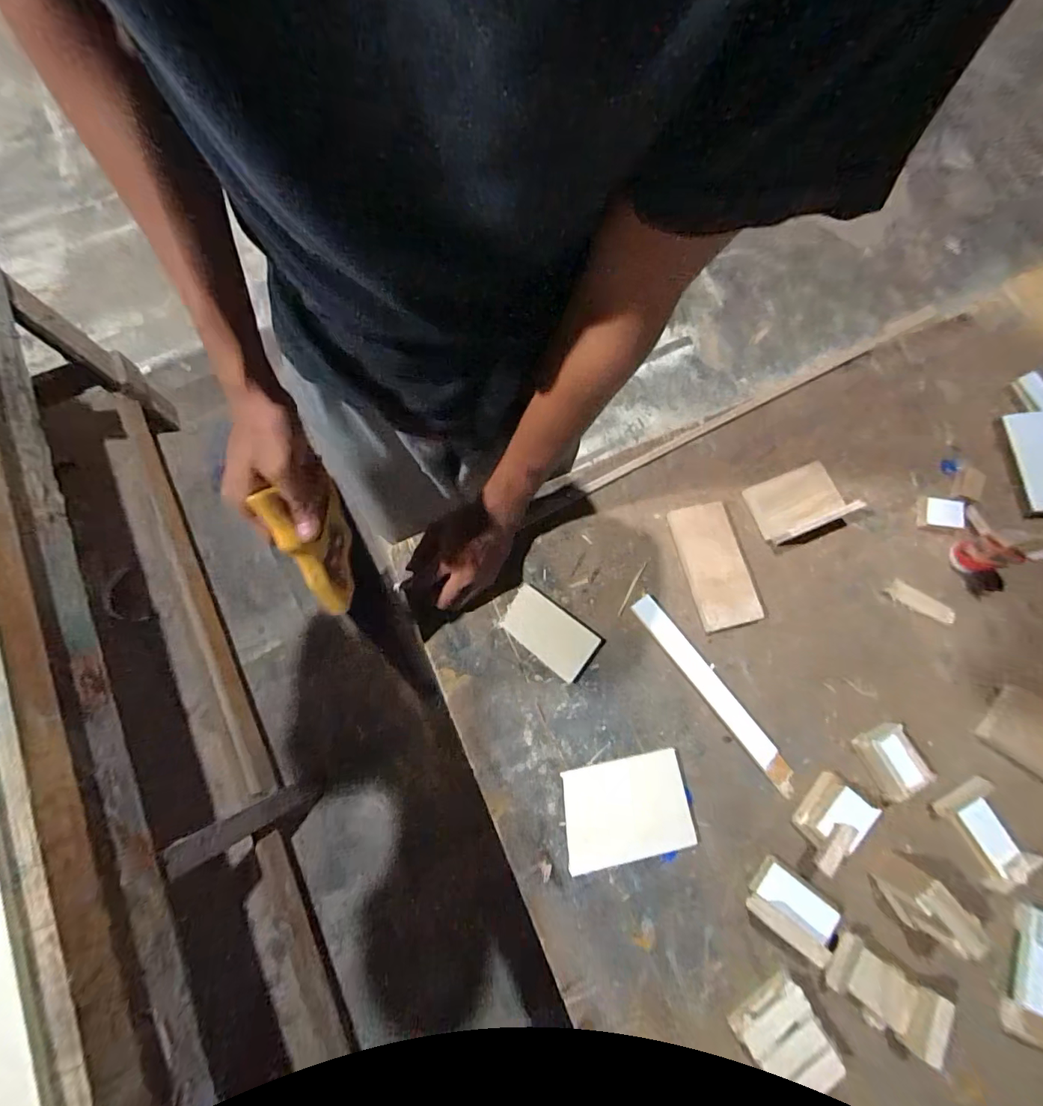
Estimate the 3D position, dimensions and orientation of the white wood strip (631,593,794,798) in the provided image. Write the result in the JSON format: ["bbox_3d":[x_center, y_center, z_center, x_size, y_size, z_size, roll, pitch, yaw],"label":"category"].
[{"bbox_3d":[0.225,0.160,0.562,0.029,0.008,0.261,-35,80,-11],"label":"white wood strip"}]

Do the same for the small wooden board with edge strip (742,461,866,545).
[{"bbox_3d":[0.350,-0.066,0.609,0.110,0.031,0.078,-21,78,-8],"label":"small wooden board with edge strip"}]

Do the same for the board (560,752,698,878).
[{"bbox_3d":[0.113,0.280,0.523,0.137,0.009,0.097,-10,76,-6],"label":"board"}]

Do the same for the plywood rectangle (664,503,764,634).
[{"bbox_3d":[0.237,0.014,0.594,0.072,0.012,0.155,-10,76,-6],"label":"plywood rectangle"}]

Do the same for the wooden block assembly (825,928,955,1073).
[{"bbox_3d":[0.356,0.433,0.472,0.105,0.035,0.058,34,76,6],"label":"wooden block assembly"}]

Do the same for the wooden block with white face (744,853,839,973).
[{"bbox_3d":[0.281,0.366,0.493,0.081,0.030,0.059,37,77,6],"label":"wooden block with white face"}]

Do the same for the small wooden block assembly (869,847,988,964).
[{"bbox_3d":[0.403,0.349,0.480,0.034,0.073,0.068,-40,81,-12],"label":"small wooden block assembly"}]

